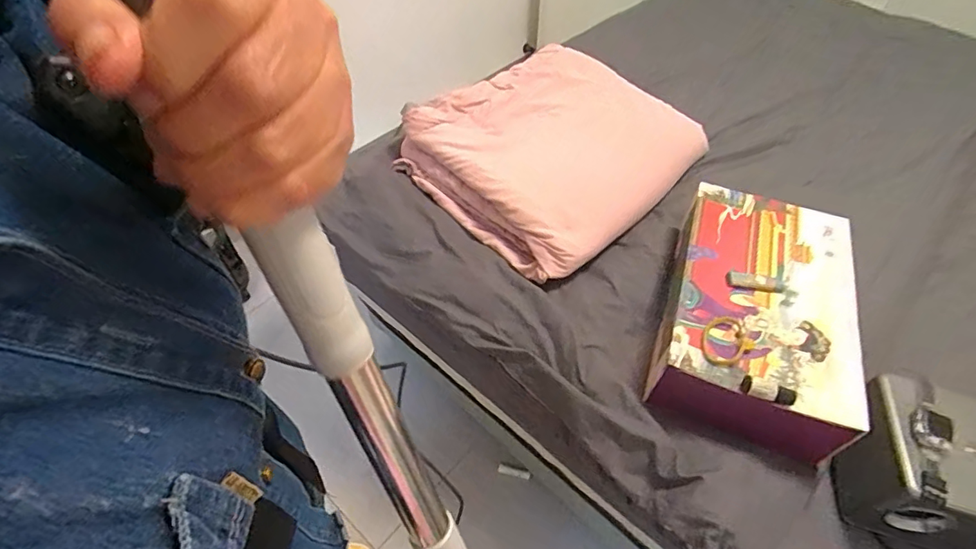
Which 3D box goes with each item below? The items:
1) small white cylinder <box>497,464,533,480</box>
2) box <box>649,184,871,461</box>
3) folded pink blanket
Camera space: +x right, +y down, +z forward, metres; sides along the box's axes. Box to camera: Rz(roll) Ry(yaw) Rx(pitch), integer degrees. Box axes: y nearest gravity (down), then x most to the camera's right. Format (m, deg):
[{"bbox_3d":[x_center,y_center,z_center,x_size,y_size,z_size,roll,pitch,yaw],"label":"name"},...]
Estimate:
[{"bbox_3d":[0.064,0.471,1.194,0.090,0.018,0.015,4,47,26],"label":"small white cylinder"},{"bbox_3d":[0.411,0.059,0.776,0.268,0.120,0.422,15,51,12],"label":"box"},{"bbox_3d":[0.131,-0.249,1.008,0.511,0.145,0.434,-34,58,-26],"label":"folded pink blanket"}]

